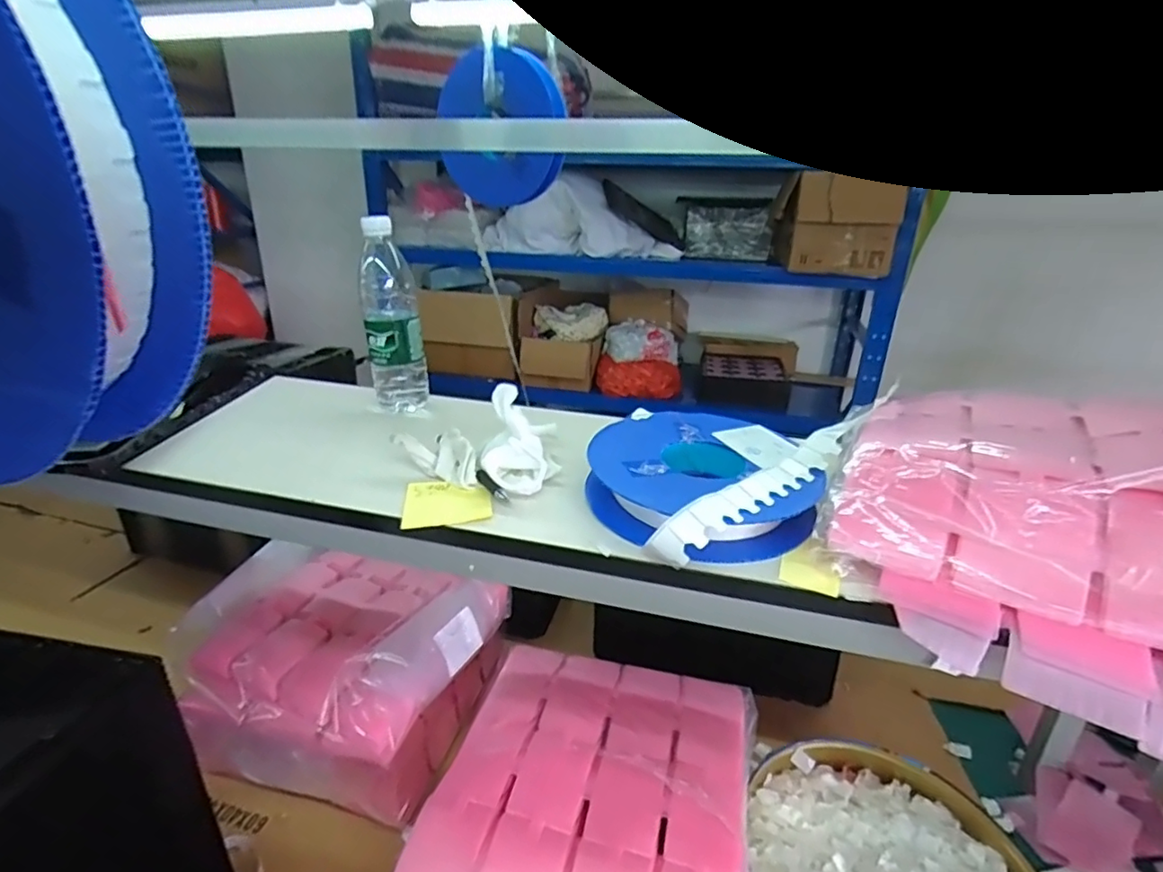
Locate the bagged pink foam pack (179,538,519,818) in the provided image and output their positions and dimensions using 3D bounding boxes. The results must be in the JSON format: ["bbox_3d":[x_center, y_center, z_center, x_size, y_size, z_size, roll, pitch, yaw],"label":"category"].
[{"bbox_3d":[-0.336,0.322,0.819,0.372,0.207,0.294,8,24,13],"label":"bagged pink foam pack"}]

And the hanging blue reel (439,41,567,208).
[{"bbox_3d":[-0.118,-0.452,0.845,0.191,0.203,0.046,10,24,18],"label":"hanging blue reel"}]

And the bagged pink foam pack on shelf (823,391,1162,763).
[{"bbox_3d":[0.395,0.068,0.430,0.373,0.153,0.286,15,27,28],"label":"bagged pink foam pack on shelf"}]

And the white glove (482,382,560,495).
[{"bbox_3d":[-0.058,0.002,0.563,0.074,0.066,0.112,-1,23,-7],"label":"white glove"}]

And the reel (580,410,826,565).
[{"bbox_3d":[0.107,0.038,0.529,0.192,0.055,0.201,2,23,-1],"label":"reel"}]

